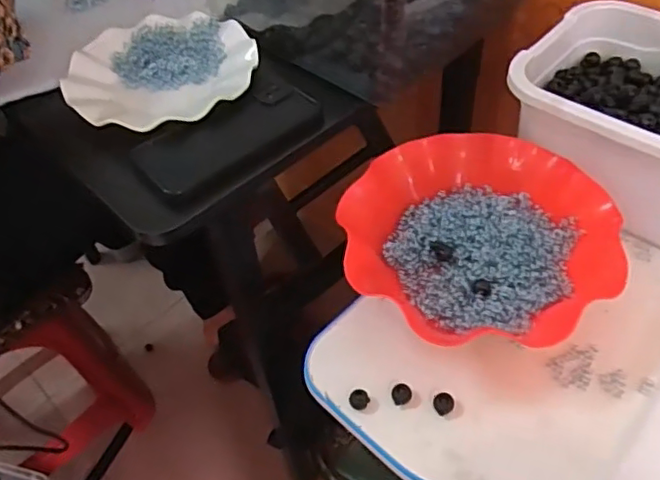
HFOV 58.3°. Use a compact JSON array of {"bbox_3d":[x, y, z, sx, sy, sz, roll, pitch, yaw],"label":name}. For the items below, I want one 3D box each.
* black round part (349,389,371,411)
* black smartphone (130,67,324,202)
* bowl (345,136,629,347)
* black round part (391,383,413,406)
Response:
[{"bbox_3d":[0.023,0.124,0.461,0.015,0.007,0.015,-3,50,3],"label":"black round part"},{"bbox_3d":[-0.087,-0.093,0.523,0.160,0.014,0.081,-38,73,-26],"label":"black smartphone"},{"bbox_3d":[0.125,0.003,0.513,0.212,0.067,0.210,-3,50,3],"label":"bowl"},{"bbox_3d":[0.056,0.120,0.461,0.015,0.007,0.014,-3,50,3],"label":"black round part"}]

